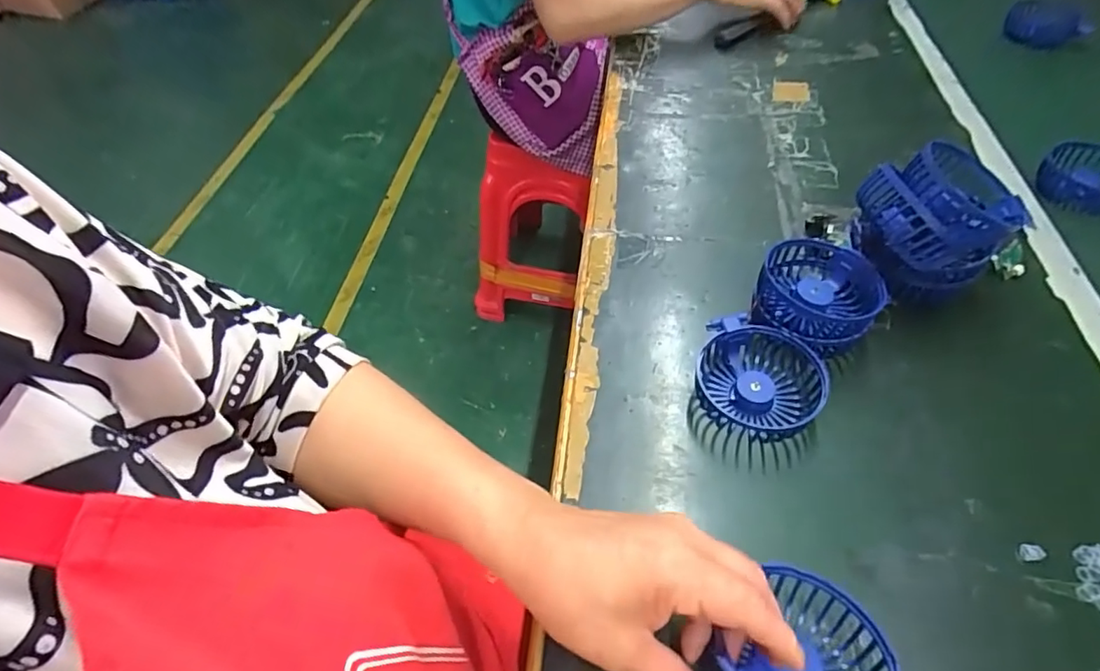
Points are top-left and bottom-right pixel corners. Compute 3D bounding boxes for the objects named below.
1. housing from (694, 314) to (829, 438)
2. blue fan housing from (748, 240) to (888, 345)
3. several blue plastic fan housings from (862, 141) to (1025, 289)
[{"bbox_3d":[0.155,0.033,0.420,0.087,0.037,0.082,16,54,17],"label":"housing"},{"bbox_3d":[0.211,-0.028,0.449,0.088,0.052,0.091,23,56,21],"label":"blue fan housing"},{"bbox_3d":[0.303,-0.081,0.451,0.121,0.109,0.080,-19,52,-10],"label":"several blue plastic fan housings"}]

